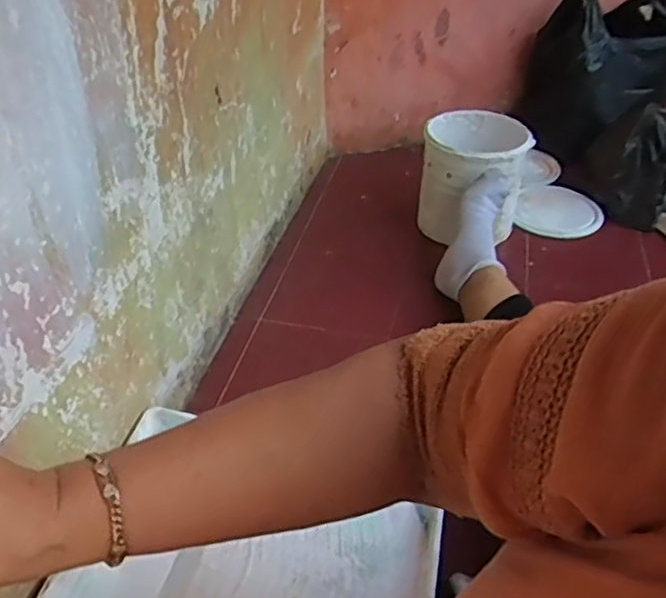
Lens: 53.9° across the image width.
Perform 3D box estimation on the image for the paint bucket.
[{"bbox_3d":[0.247,-0.226,1.169,0.168,0.163,0.174,0,39,0],"label":"paint bucket"}]

